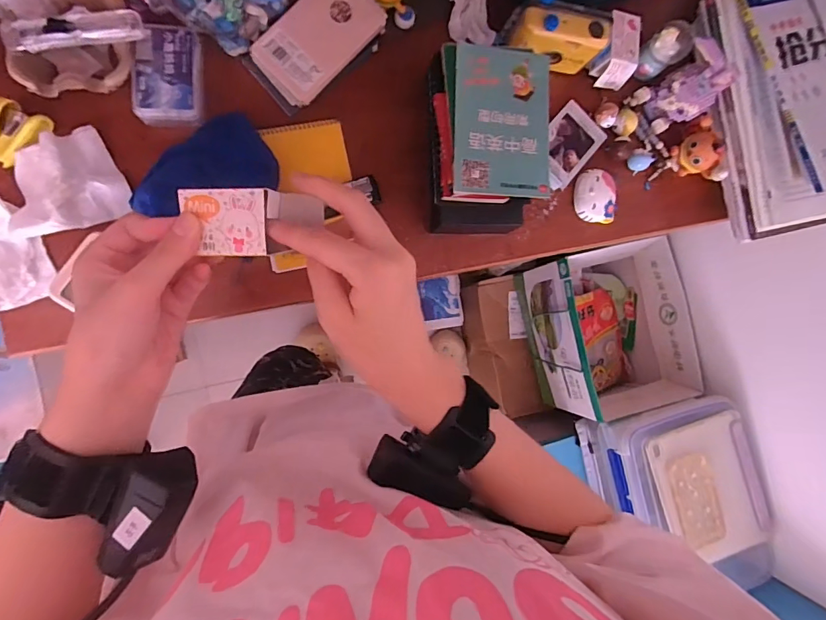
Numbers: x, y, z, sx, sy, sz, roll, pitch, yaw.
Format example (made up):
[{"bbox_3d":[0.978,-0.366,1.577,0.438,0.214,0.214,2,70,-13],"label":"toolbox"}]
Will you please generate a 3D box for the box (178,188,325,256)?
[{"bbox_3d":[-0.095,-0.051,0.260,0.081,0.017,0.038,2,90,-10],"label":"box"}]

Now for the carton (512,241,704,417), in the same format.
[{"bbox_3d":[0.442,0.061,1.044,0.256,0.263,0.387,-12,92,-10],"label":"carton"}]

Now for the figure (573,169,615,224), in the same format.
[{"bbox_3d":[0.226,-0.141,0.546,0.052,0.018,0.065,3,89,-11],"label":"figure"}]

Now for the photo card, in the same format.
[{"bbox_3d":[0.186,-0.199,0.542,0.062,0.009,0.097,41,82,-2],"label":"photo card"}]

